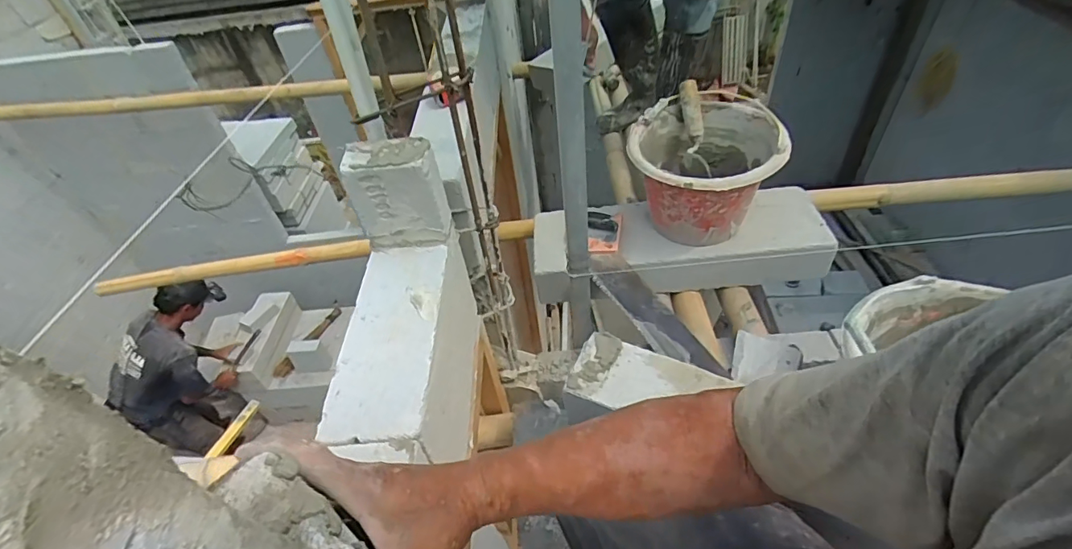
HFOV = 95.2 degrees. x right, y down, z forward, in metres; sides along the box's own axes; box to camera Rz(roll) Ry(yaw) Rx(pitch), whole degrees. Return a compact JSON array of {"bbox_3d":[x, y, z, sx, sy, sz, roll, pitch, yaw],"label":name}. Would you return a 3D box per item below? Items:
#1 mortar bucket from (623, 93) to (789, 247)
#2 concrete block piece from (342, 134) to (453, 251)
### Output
[{"bbox_3d":[0.328,-0.196,0.984,0.275,0.204,0.286,1,45,9],"label":"mortar bucket"},{"bbox_3d":[-0.163,-0.096,0.598,0.106,0.123,0.057,-1,45,7],"label":"concrete block piece"}]

